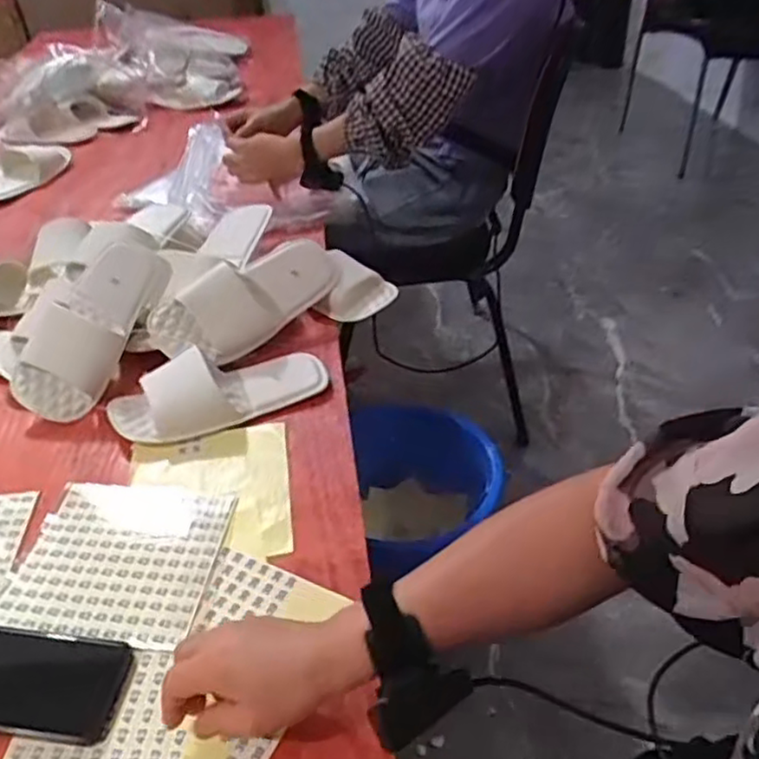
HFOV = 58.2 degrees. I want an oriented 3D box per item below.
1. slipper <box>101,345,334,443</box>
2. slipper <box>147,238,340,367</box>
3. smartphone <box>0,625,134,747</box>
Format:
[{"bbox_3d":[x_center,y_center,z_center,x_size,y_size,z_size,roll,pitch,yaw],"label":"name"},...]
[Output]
[{"bbox_3d":[-0.175,0.007,0.749,0.234,0.063,0.088,-20,41,-18],"label":"slipper"},{"bbox_3d":[-0.158,-0.095,0.839,0.246,0.104,0.054,-31,12,-27],"label":"slipper"},{"bbox_3d":[-0.272,0.225,0.516,0.155,0.010,0.077,9,40,0],"label":"smartphone"}]

